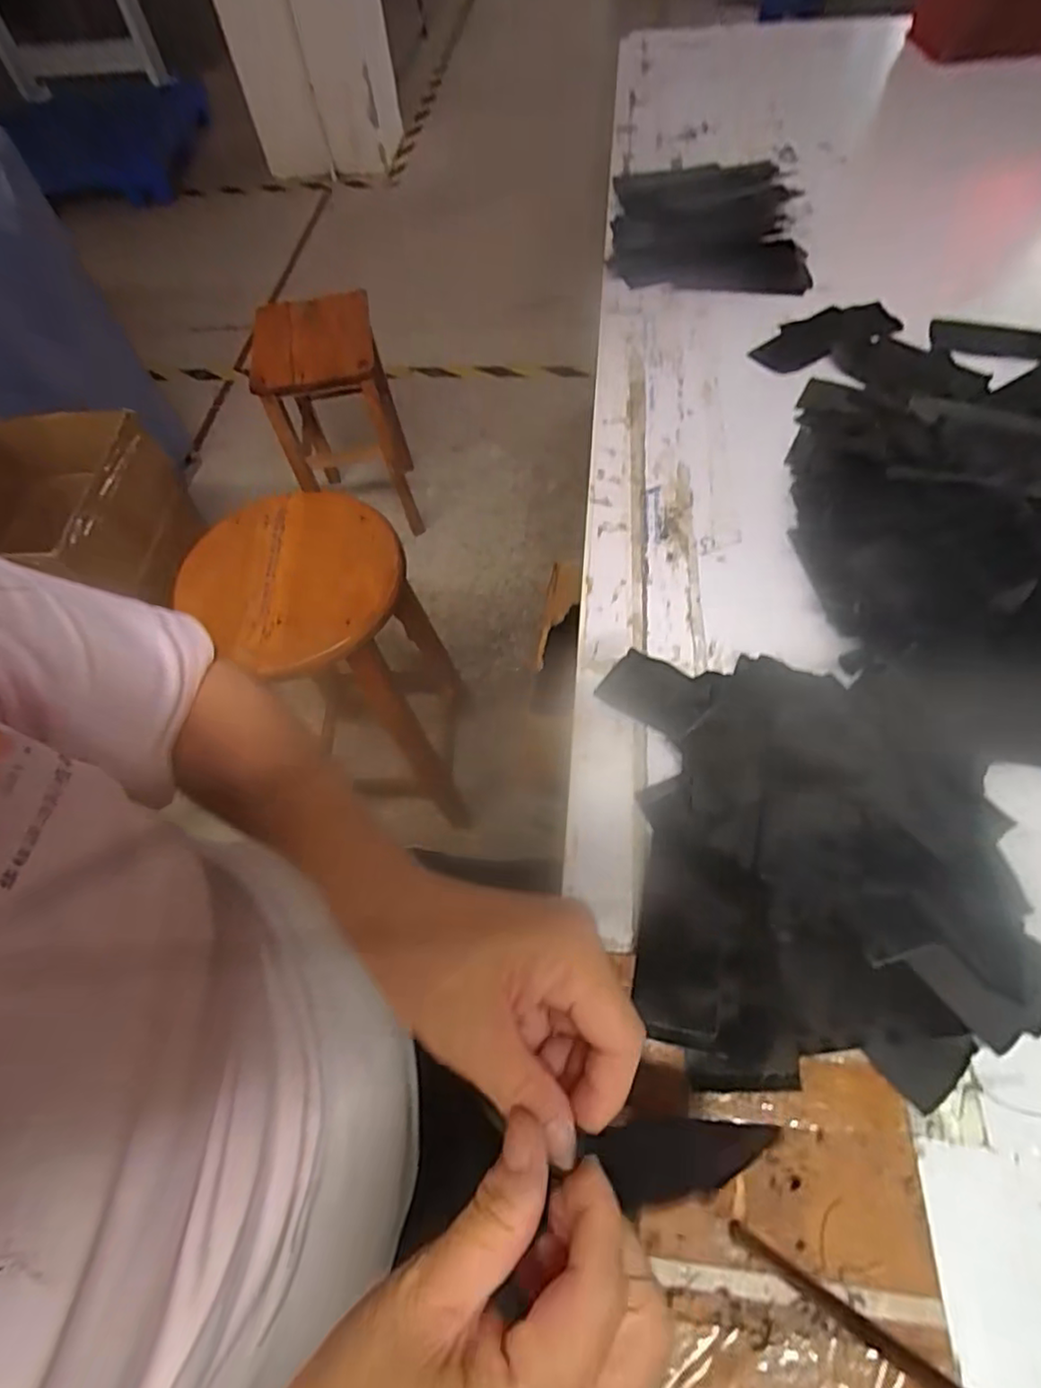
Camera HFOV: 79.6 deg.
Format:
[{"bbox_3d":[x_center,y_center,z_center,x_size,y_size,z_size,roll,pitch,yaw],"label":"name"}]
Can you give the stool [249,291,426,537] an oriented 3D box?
[{"bbox_3d":[-0.412,-0.629,1.441,0.260,0.463,0.297,-11,58,-3],"label":"stool"}]

